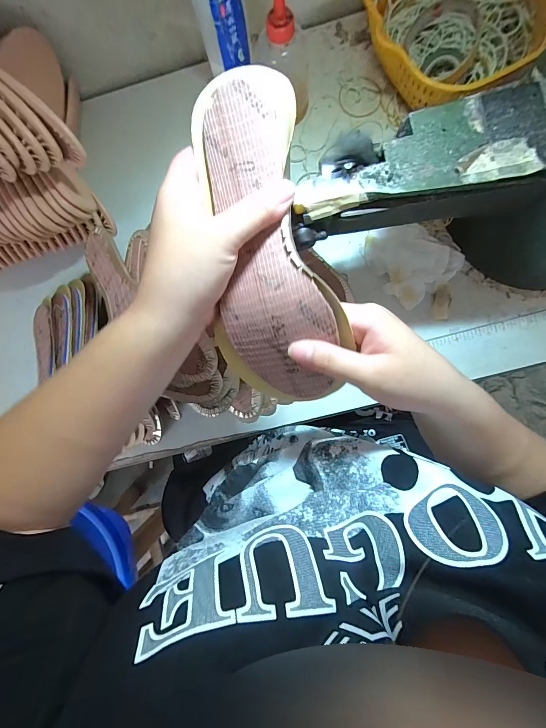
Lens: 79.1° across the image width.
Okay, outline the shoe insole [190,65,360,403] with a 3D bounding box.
[{"bbox_3d":[-0.002,-0.078,0.239,0.090,0.037,0.226,-8,102,6],"label":"shoe insole"}]

